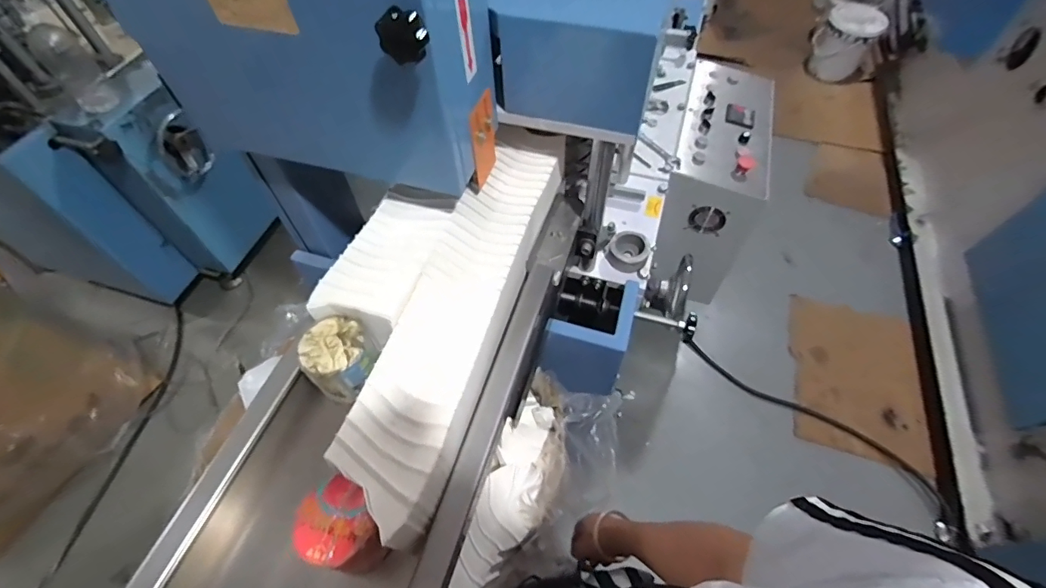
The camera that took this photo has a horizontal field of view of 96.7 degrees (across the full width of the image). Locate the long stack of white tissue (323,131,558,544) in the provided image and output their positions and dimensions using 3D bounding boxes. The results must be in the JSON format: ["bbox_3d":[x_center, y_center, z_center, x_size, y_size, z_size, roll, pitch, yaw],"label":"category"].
[{"bbox_3d":[-0.068,-0.008,0.622,0.129,0.069,0.606,14,58,11],"label":"long stack of white tissue"}]

